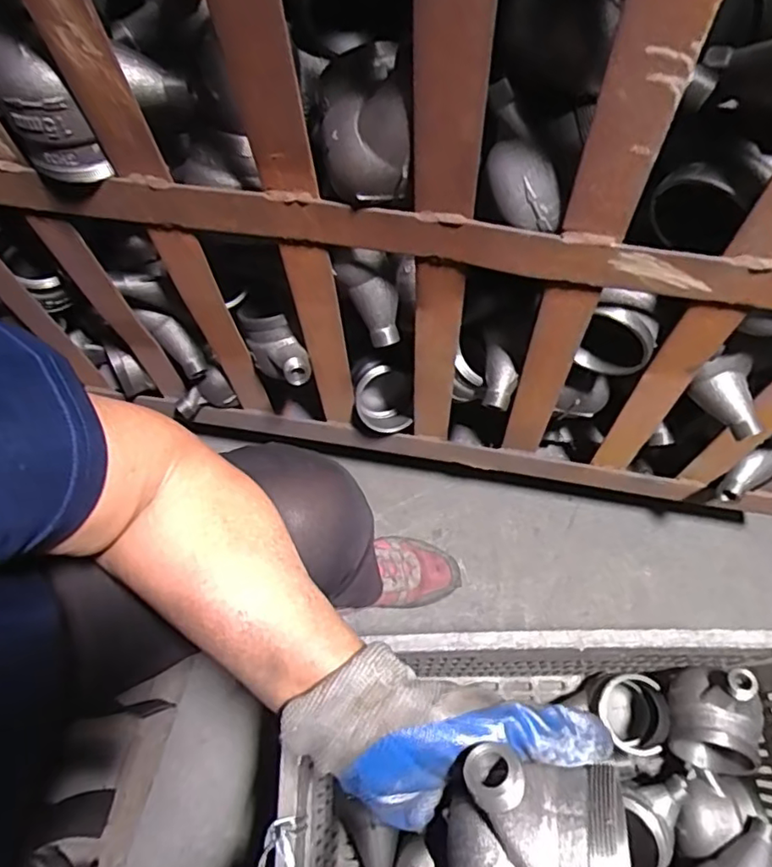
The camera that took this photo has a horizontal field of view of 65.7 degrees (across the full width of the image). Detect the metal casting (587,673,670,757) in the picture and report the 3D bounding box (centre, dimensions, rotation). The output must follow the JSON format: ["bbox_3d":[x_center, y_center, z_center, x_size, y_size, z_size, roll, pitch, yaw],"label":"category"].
[{"bbox_3d":[0.265,0.317,0.678,0.072,0.084,0.078,-1,64,2],"label":"metal casting"}]

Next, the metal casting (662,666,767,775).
[{"bbox_3d":[0.331,0.283,0.591,0.085,0.095,0.090,12,67,9],"label":"metal casting"}]

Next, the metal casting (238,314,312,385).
[{"bbox_3d":[-0.113,-0.085,0.622,0.052,0.063,0.084,-22,66,-7],"label":"metal casting"}]

